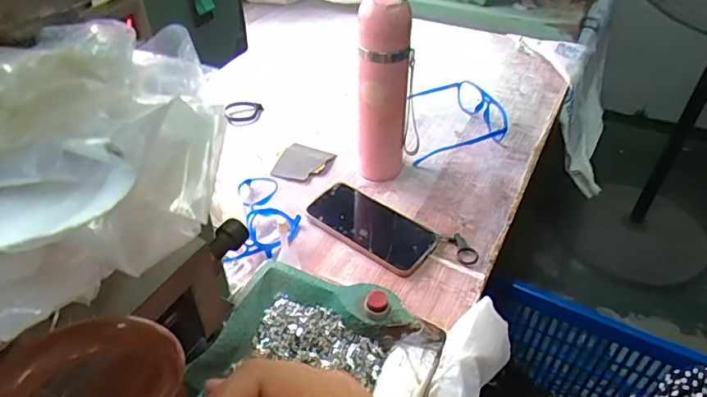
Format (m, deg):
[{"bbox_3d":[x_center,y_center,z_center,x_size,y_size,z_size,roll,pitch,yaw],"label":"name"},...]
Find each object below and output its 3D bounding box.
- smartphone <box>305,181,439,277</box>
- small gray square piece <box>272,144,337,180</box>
[{"bbox_3d":[0.022,0.031,0.613,0.158,0.012,0.084,30,51,27],"label":"smartphone"},{"bbox_3d":[-0.073,-0.053,0.707,0.063,0.011,0.074,20,47,20],"label":"small gray square piece"}]

